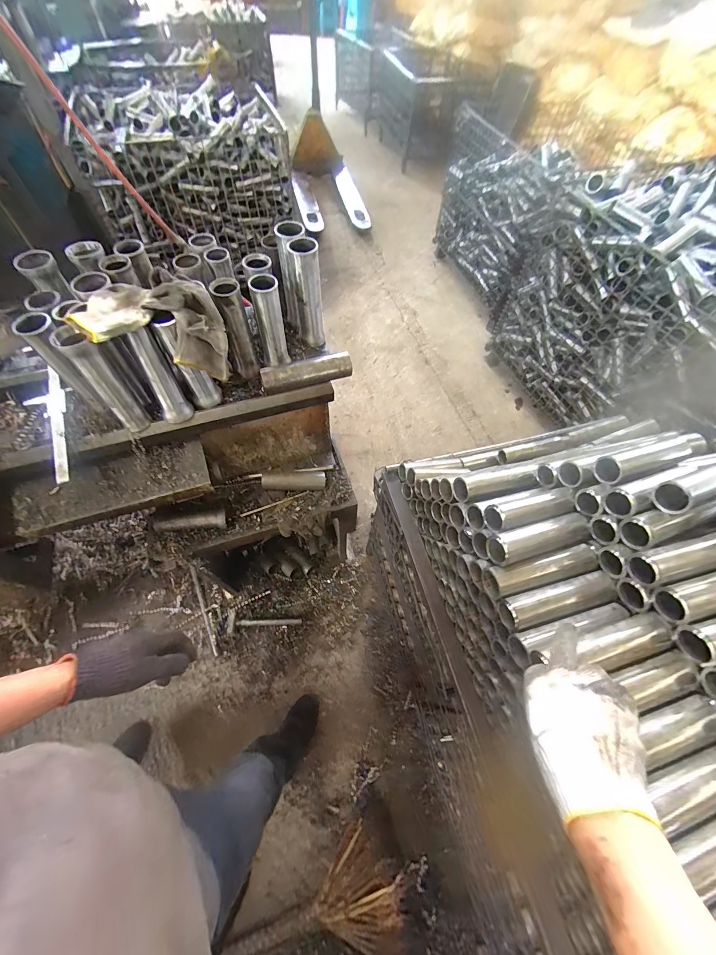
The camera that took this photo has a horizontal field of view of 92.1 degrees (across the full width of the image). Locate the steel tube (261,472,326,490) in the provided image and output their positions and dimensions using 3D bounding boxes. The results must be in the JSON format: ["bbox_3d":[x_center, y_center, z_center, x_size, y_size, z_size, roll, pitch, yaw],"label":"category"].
[{"bbox_3d":[-0.175,0.009,0.954,0.169,0.052,0.048,-6,60,-6],"label":"steel tube"}]

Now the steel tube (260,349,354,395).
[{"bbox_3d":[-0.103,-0.215,0.707,0.185,0.043,0.040,-16,62,-11],"label":"steel tube"}]

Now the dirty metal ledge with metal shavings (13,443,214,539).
[{"bbox_3d":[-0.475,0.019,0.680,0.337,0.033,0.111,-16,86,-13],"label":"dirty metal ledge with metal shavings"}]

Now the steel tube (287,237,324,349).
[{"bbox_3d":[-0.104,-0.379,0.722,0.052,0.207,0.062,-10,61,-8],"label":"steel tube"}]

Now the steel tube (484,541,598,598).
[{"bbox_3d":[0.274,0.139,0.514,0.171,0.038,0.043,-11,61,-9],"label":"steel tube"}]

